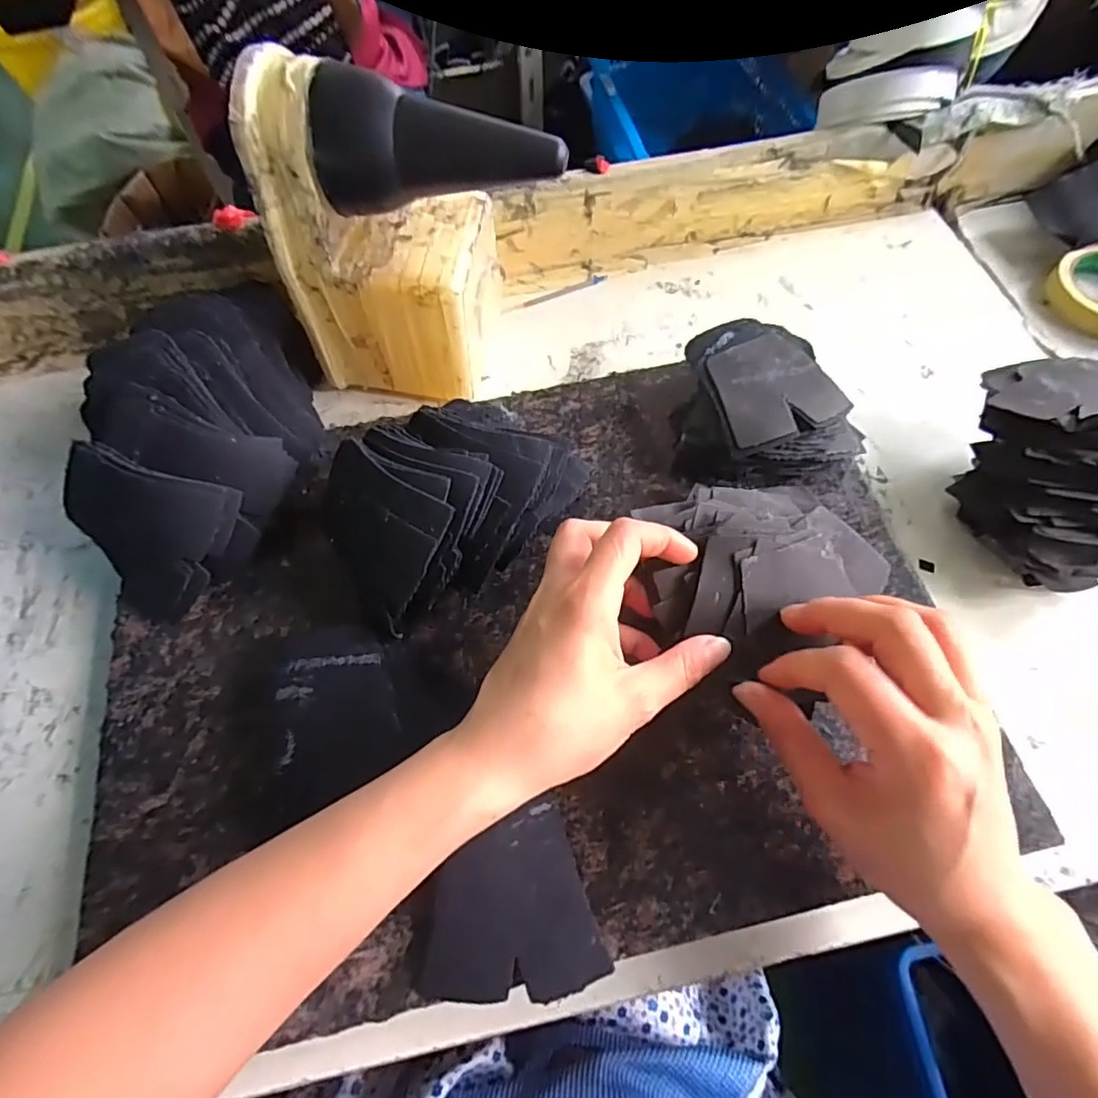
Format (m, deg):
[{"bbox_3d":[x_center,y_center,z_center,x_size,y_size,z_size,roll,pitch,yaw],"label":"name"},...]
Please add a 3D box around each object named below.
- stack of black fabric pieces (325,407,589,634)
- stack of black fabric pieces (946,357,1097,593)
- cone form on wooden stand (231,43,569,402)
[{"bbox_3d":[-0.064,-0.033,0.353,0.111,0.079,0.160,41,72,20],"label":"stack of black fabric pieces"},{"bbox_3d":[0.324,-0.047,0.364,0.109,0.090,0.126,18,66,11],"label":"stack of black fabric pieces"},{"bbox_3d":[-0.083,-0.197,0.393,0.181,0.208,0.084,3,64,4],"label":"cone form on wooden stand"}]

